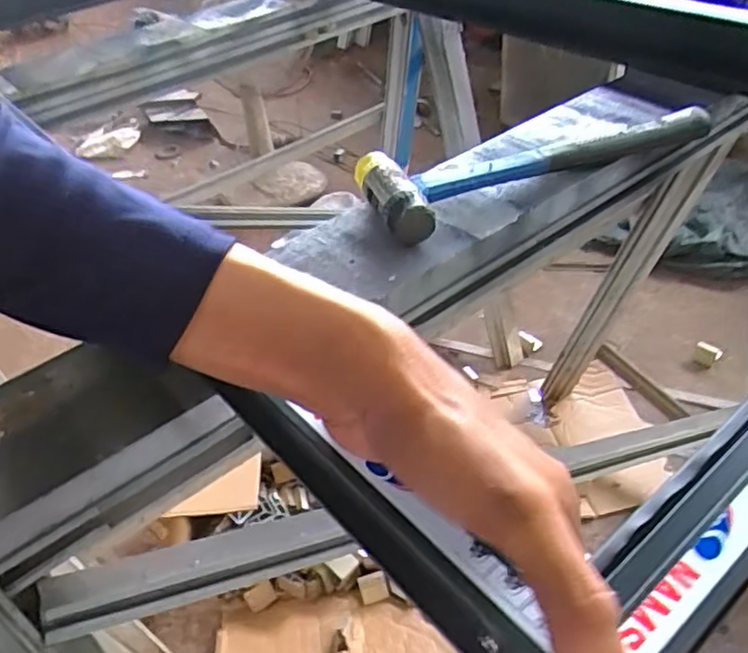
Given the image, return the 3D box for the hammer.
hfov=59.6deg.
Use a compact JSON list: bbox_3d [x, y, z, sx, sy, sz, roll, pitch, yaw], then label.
[{"bbox_3d":[0.132,-0.135,0.513,0.287,0.032,0.080,-20,43,-14],"label":"hammer"}]

